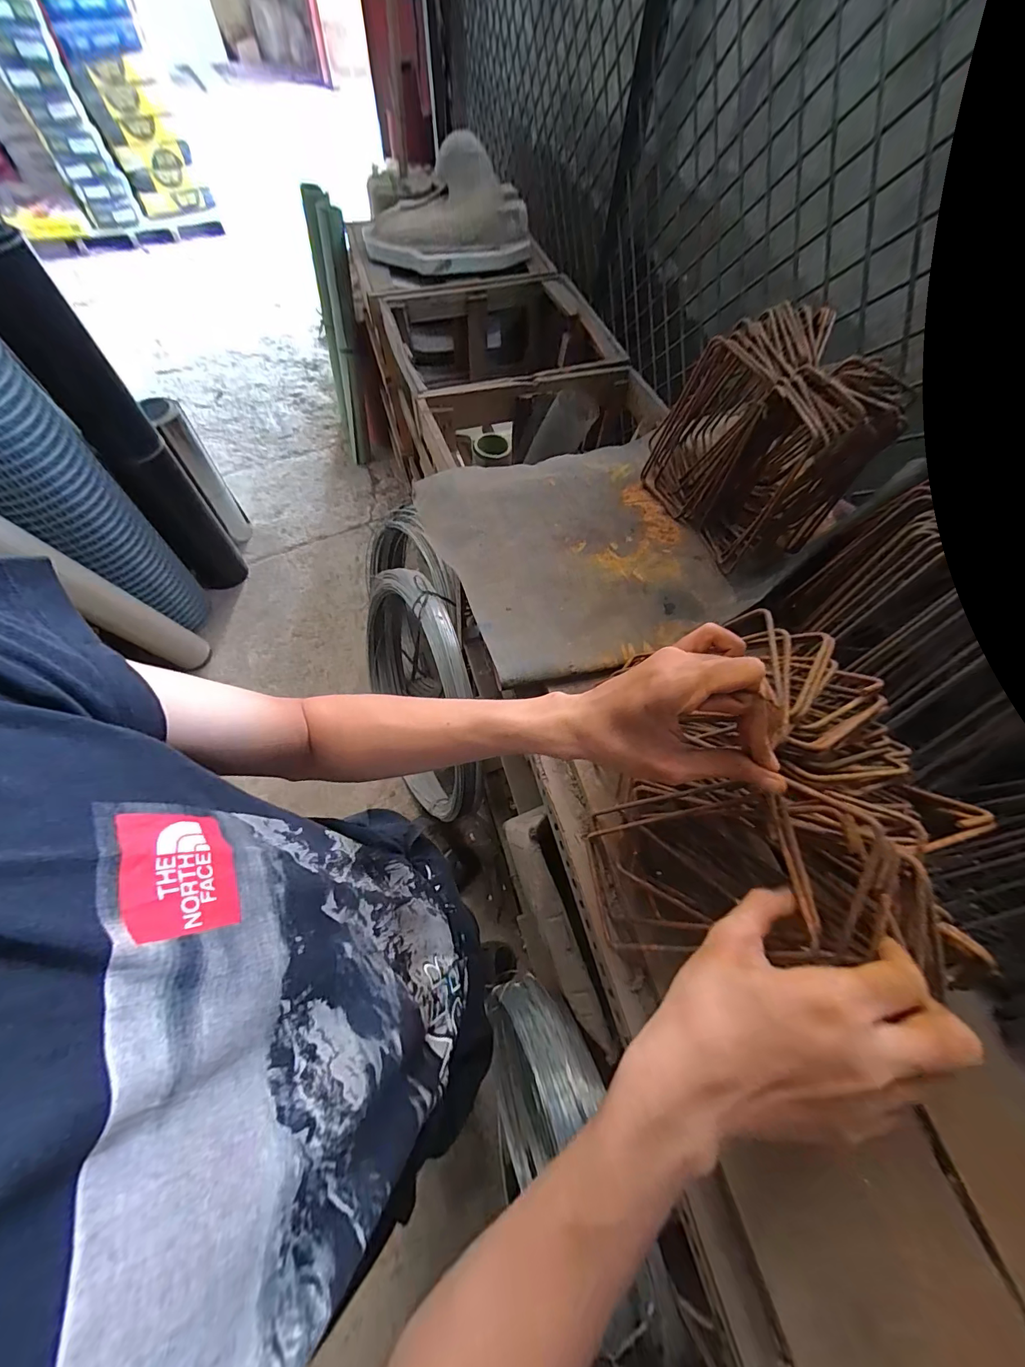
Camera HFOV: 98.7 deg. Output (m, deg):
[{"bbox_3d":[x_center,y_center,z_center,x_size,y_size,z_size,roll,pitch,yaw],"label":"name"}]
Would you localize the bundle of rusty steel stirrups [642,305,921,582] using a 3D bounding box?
[{"bbox_3d":[0.317,-0.314,0.559,0.166,0.196,0.244,-25,67,-14],"label":"bundle of rusty steel stirrups"}]

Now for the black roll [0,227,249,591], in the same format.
[{"bbox_3d":[-1.129,-0.676,1.324,0.179,0.947,0.192,-39,72,-20],"label":"black roll"}]

